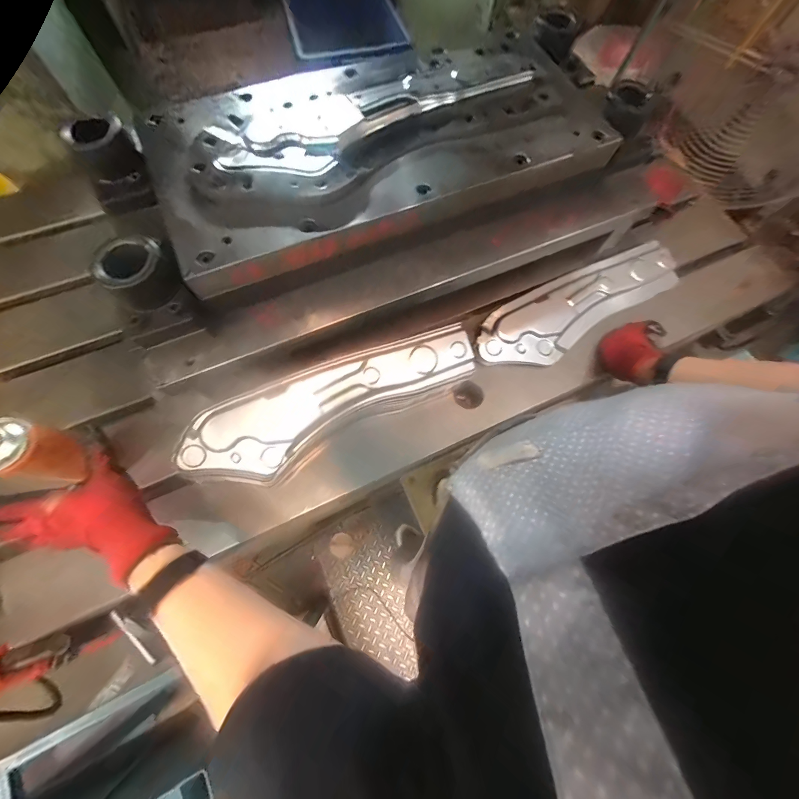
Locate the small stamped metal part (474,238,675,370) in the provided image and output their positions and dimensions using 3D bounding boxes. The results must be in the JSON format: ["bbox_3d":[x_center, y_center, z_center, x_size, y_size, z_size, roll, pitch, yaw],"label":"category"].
[{"bbox_3d":[0.340,-0.171,0.634,0.439,0.047,0.124,-25,74,-10],"label":"small stamped metal part"}]

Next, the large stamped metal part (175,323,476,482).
[{"bbox_3d":[-0.087,0.005,0.493,0.428,0.023,0.110,-22,97,-10],"label":"large stamped metal part"}]

